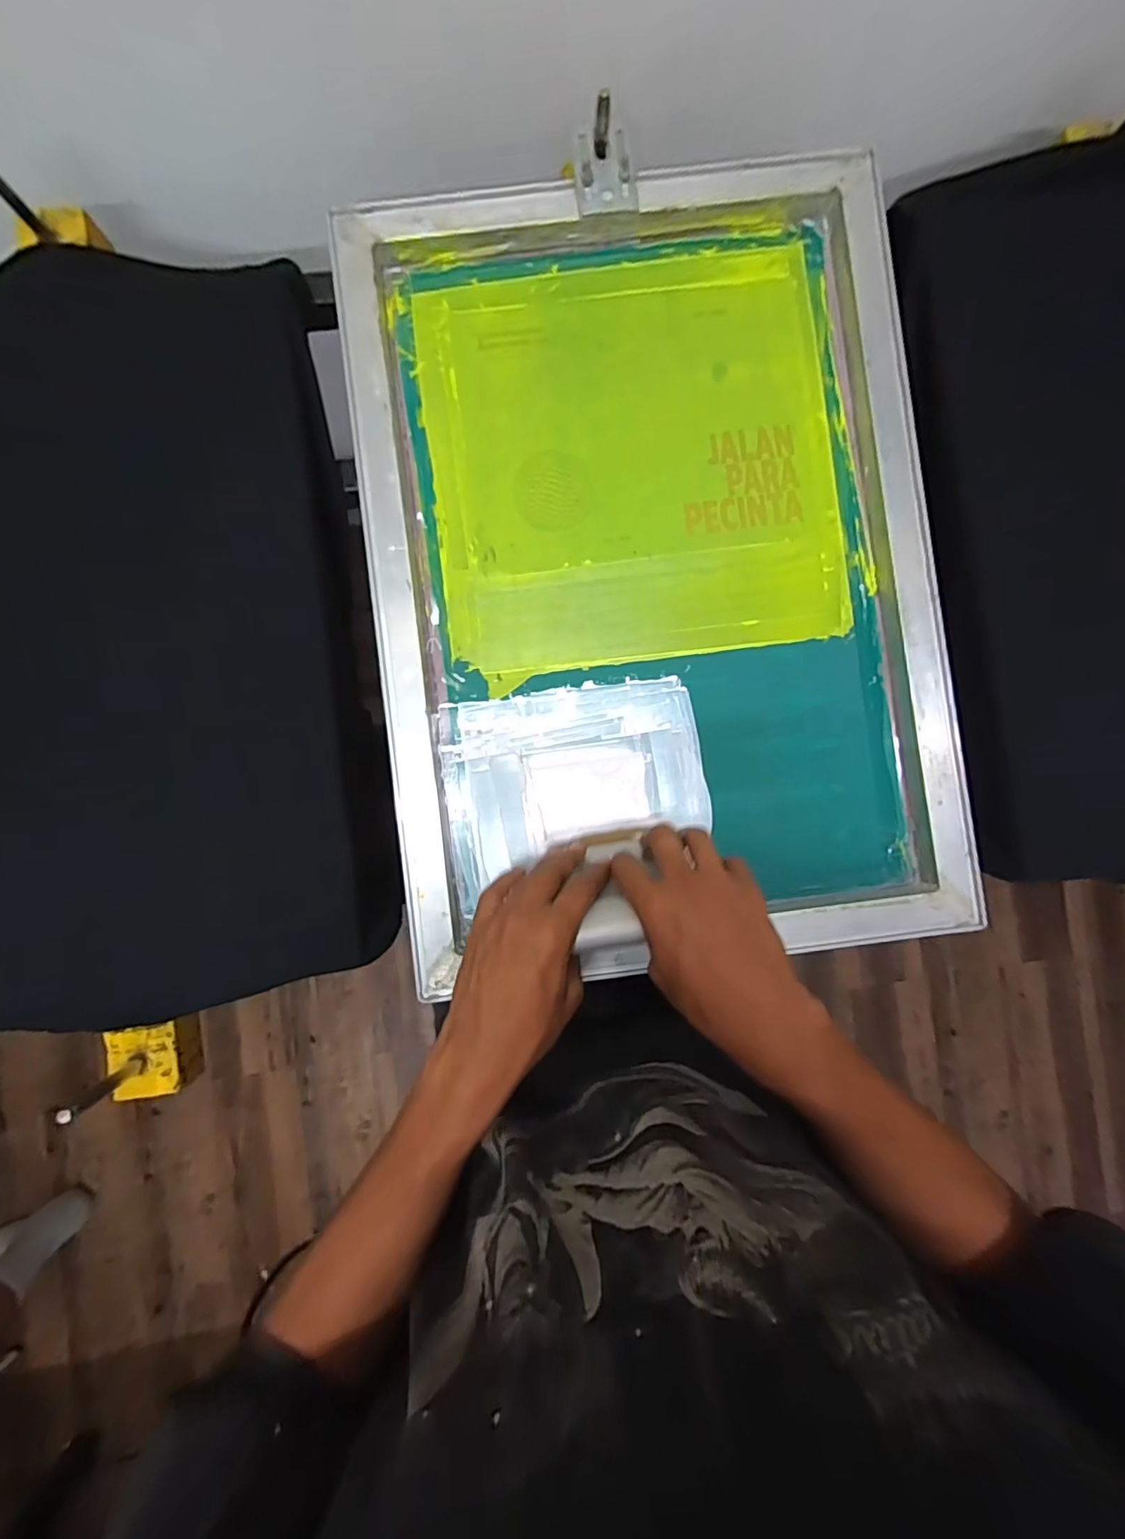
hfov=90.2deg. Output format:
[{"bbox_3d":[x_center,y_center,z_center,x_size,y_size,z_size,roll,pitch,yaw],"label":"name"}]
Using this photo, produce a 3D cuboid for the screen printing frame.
[{"bbox_3d":[0.074,-0.171,0.476,0.463,0.038,0.643,-7,89,0],"label":"screen printing frame"}]

